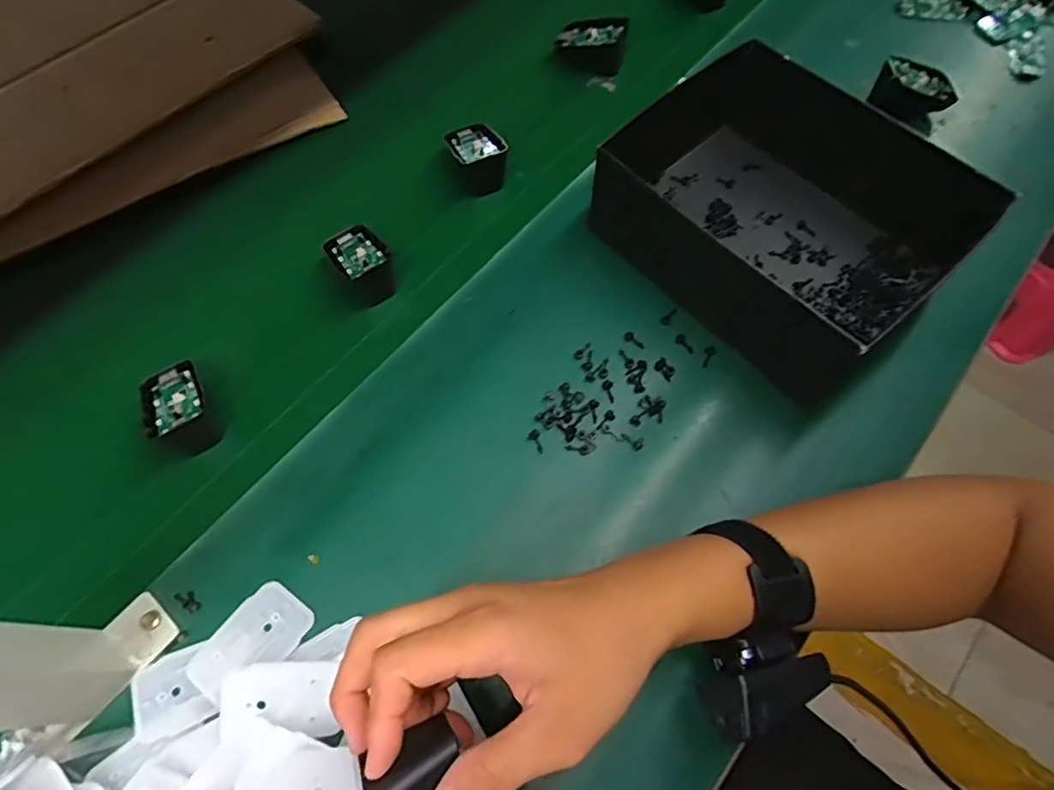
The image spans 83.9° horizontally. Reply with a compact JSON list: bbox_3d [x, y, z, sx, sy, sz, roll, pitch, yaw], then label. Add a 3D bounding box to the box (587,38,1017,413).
[{"bbox_3d":[0.196,-0.138,0.459,0.240,0.097,0.199,41,70,18],"label":"box"}]

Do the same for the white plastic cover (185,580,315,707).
[{"bbox_3d":[-0.172,0.153,0.366,0.048,0.008,0.070,35,59,20],"label":"white plastic cover"}]

